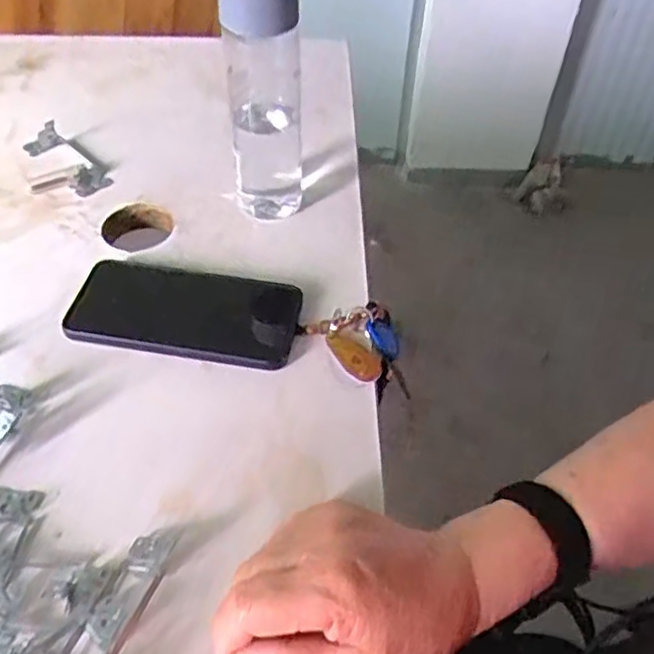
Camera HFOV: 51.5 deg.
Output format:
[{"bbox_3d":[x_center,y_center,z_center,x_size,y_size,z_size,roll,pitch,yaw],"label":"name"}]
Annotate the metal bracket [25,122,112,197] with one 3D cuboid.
[{"bbox_3d":[-0.244,-0.155,0.625,0.065,0.021,0.094,-21,53,-19],"label":"metal bracket"}]

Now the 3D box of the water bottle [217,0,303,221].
[{"bbox_3d":[-0.049,-0.181,0.532,0.056,0.203,0.053,3,49,2],"label":"water bottle"}]

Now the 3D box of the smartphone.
[{"bbox_3d":[-0.105,-0.011,0.501,0.160,0.018,0.073,8,49,6],"label":"smartphone"}]

